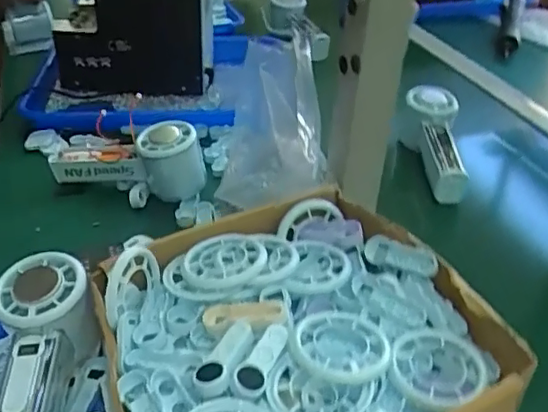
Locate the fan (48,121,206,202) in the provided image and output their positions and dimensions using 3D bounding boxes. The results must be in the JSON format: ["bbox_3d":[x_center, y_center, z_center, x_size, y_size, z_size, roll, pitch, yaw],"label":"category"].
[{"bbox_3d":[-0.146,-0.045,0.579,0.155,0.078,0.047,8,36,7],"label":"fan"}]

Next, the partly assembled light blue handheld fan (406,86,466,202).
[{"bbox_3d":[0.177,-0.071,0.631,0.051,0.042,0.146,0,56,-3],"label":"partly assembled light blue handheld fan"}]

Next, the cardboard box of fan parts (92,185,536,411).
[{"bbox_3d":[0.011,0.095,0.364,0.214,0.090,0.198,-11,38,-19],"label":"cardboard box of fan parts"}]

